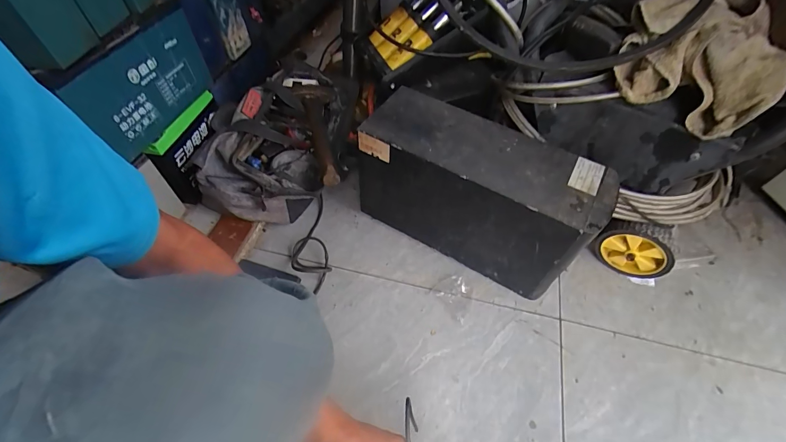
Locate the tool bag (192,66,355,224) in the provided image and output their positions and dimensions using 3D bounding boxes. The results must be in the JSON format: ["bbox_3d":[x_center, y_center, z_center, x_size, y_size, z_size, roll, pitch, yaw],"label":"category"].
[{"bbox_3d":[-0.238,-0.183,0.798,0.289,0.158,0.398,-2,53,1],"label":"tool bag"}]

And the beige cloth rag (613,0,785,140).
[{"bbox_3d":[0.414,-0.223,0.487,0.185,0.100,0.169,24,58,19],"label":"beige cloth rag"}]

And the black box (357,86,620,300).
[{"bbox_3d":[0.139,-0.041,0.645,0.388,0.232,0.154,25,58,19],"label":"black box"}]

